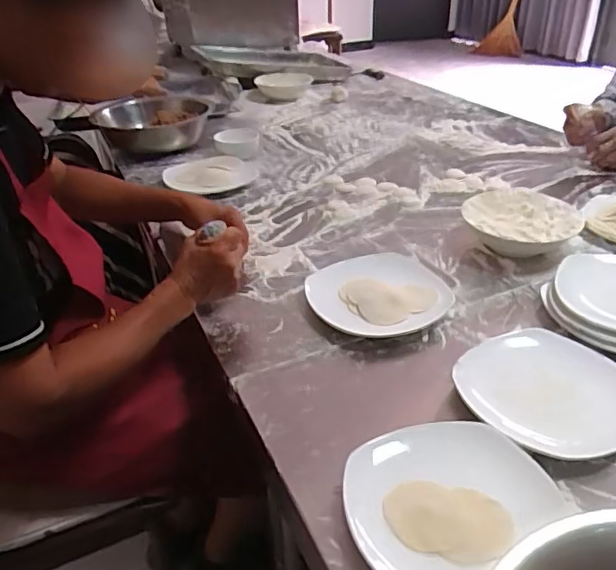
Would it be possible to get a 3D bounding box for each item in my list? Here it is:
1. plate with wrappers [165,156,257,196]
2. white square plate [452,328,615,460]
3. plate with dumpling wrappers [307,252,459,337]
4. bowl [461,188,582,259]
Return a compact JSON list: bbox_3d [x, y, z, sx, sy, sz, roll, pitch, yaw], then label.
[{"bbox_3d":[-0.199,-0.236,1.202,0.166,0.023,0.188,5,33,11],"label":"plate with wrappers"},{"bbox_3d":[0.254,0.113,0.615,0.174,0.030,0.174,-18,35,-23],"label":"white square plate"},{"bbox_3d":[0.101,0.005,0.769,0.195,0.034,0.171,-17,35,-21],"label":"plate with dumpling wrappers"},{"bbox_3d":[0.327,-0.089,0.894,0.171,0.056,0.196,7,34,15],"label":"bowl"}]

